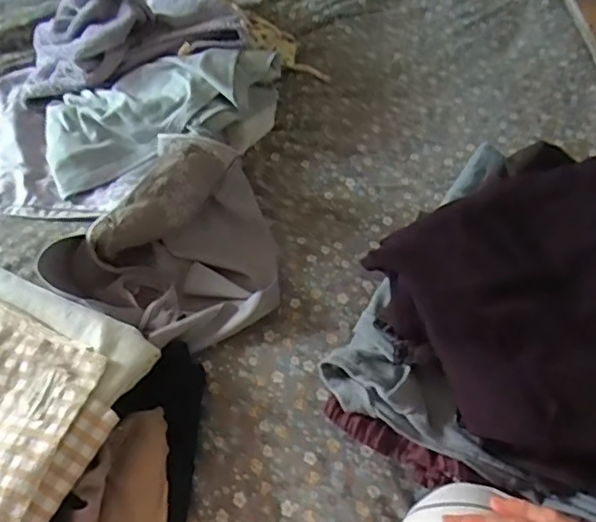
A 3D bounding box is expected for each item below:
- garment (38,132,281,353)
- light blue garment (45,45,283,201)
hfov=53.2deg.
[{"bbox_3d":[-0.129,-0.030,0.657,0.226,0.093,0.251,8,51,11],"label":"garment"},{"bbox_3d":[-0.177,-0.199,0.801,0.327,0.094,0.149,-12,50,-5],"label":"light blue garment"}]

